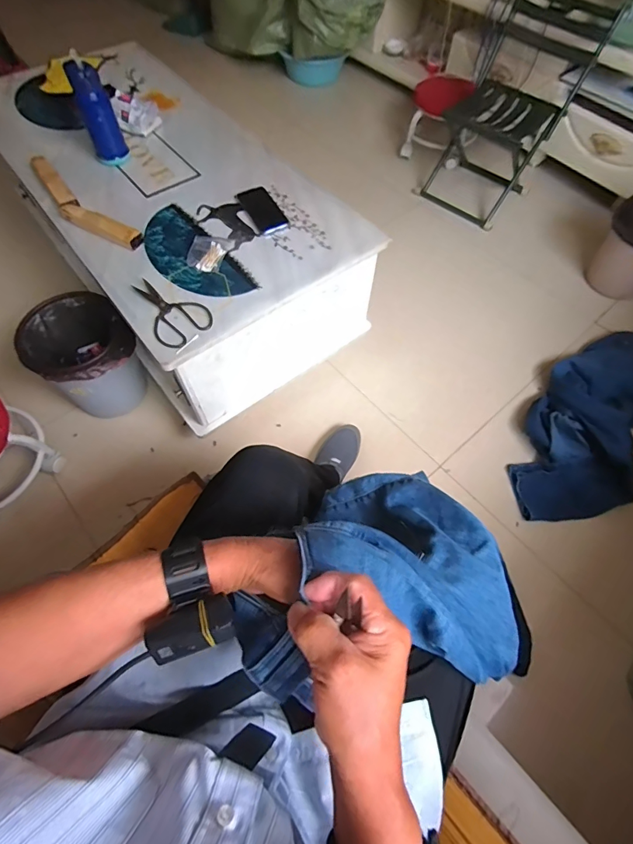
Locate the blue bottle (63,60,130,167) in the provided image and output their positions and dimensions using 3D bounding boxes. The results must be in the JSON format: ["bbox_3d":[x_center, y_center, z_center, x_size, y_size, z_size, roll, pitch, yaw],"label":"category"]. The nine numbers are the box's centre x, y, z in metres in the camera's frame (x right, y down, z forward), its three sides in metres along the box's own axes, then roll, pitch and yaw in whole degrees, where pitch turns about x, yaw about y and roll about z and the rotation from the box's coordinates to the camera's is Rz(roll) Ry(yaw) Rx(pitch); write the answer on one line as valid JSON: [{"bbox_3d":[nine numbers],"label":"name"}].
[{"bbox_3d":[-0.526,-0.736,0.989,0.077,0.219,0.077,-21,65,-12],"label":"blue bottle"}]

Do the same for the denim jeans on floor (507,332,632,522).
[{"bbox_3d":[0.812,-0.032,1.136,0.340,0.103,0.787,40,68,18],"label":"denim jeans on floor"}]

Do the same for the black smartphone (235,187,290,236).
[{"bbox_3d":[-0.129,-0.509,0.982,0.076,0.007,0.162,-24,65,-13],"label":"black smartphone"}]

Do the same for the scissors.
[{"bbox_3d":[-0.301,-0.225,0.818,0.191,0.008,0.116,40,68,18],"label":"scissors"}]

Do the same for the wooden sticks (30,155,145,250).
[{"bbox_3d":[-0.563,-0.510,0.958,0.415,0.031,0.080,39,68,18],"label":"wooden sticks"}]

